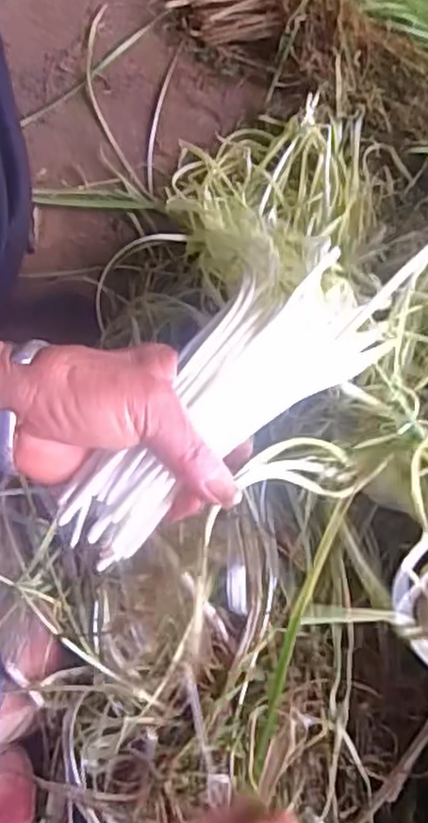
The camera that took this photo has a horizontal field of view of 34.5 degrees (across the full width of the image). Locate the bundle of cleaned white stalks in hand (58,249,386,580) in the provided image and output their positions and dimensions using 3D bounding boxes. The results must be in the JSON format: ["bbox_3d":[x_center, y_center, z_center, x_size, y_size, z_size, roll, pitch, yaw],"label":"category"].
[{"bbox_3d":[0.013,-0.011,0.373,0.222,0.055,0.069,-41,80,-24],"label":"bundle of cleaned white stalks in hand"}]

